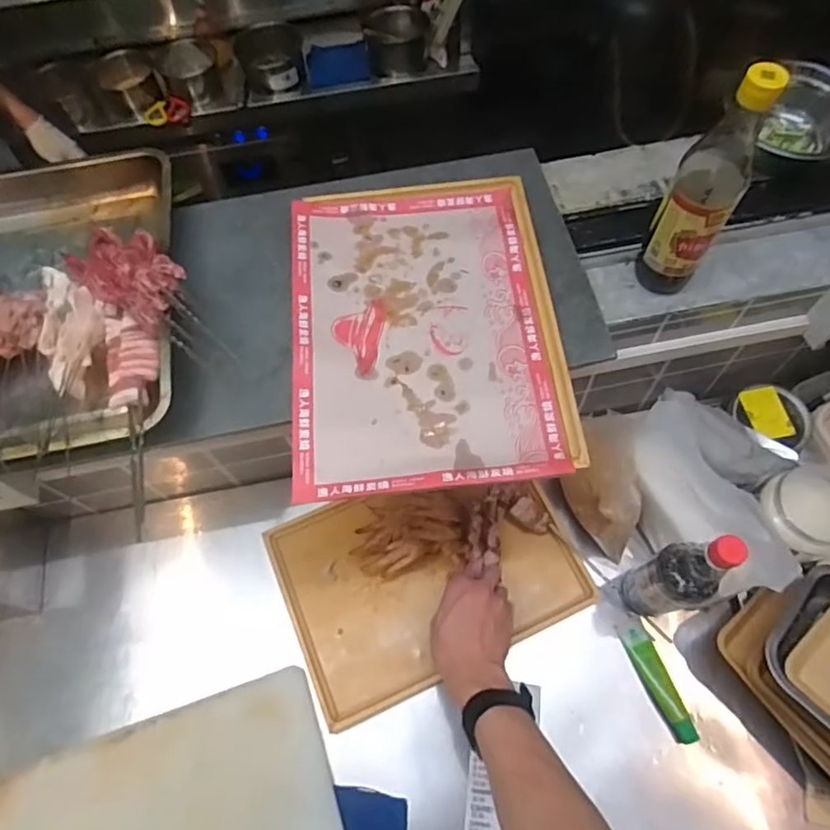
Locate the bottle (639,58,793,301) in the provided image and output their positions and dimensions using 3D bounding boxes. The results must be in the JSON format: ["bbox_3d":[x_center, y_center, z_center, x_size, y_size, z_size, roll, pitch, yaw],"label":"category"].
[{"bbox_3d":[0.277,-0.212,0.575,0.062,0.247,0.069,31,69,15],"label":"bottle"}]

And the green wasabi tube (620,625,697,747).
[{"bbox_3d":[0.291,0.314,0.705,0.031,0.018,0.130,-20,66,-7],"label":"green wasabi tube"}]

